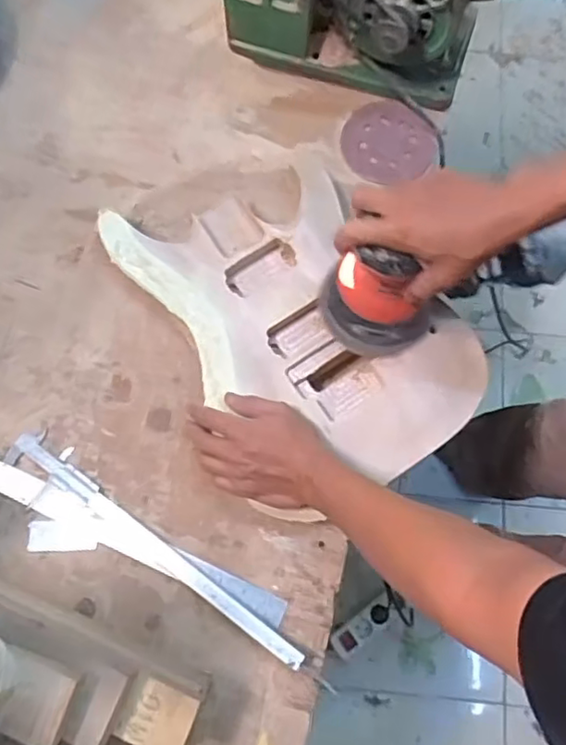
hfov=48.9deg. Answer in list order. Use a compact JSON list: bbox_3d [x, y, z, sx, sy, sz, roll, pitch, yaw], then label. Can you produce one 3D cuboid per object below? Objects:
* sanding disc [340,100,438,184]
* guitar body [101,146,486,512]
[{"bbox_3d":[0.134,-0.303,0.811,0.114,0.007,0.111,0,75,0],"label":"sanding disc"},{"bbox_3d":[0.017,-0.069,0.702,0.282,0.036,0.410,-30,76,-7],"label":"guitar body"}]

